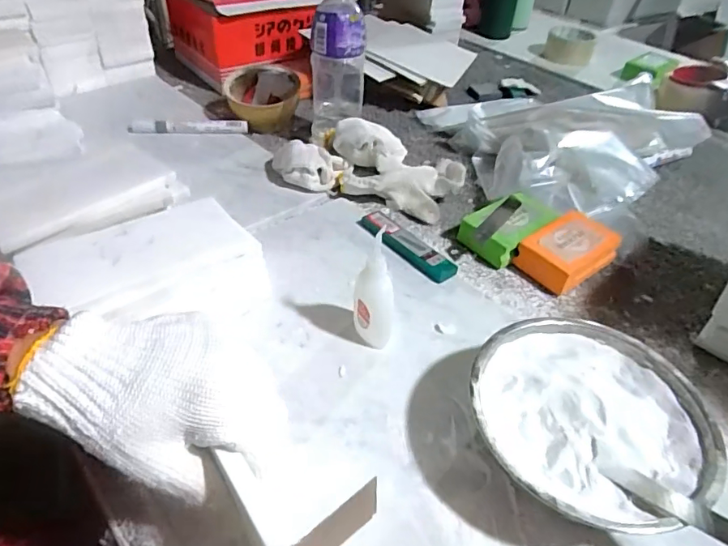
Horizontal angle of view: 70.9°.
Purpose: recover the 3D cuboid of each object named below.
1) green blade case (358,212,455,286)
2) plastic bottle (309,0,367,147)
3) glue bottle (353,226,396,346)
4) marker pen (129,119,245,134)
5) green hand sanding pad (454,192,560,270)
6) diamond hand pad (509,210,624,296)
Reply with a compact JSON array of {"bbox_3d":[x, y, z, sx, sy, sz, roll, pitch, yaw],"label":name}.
[{"bbox_3d":[0.040,-0.028,0.502,0.028,0.013,0.116,-27,52,-30],"label":"green blade case"},{"bbox_3d":[-0.032,-0.244,0.598,0.064,0.190,0.054,4,42,-1],"label":"plastic bottle"},{"bbox_3d":[0.011,0.009,0.394,0.030,0.098,0.035,17,44,12],"label":"glue bottle"},{"bbox_3d":[-0.225,-0.186,0.653,0.147,0.020,0.020,2,43,-4],"label":"marker pen"},{"bbox_3d":[0.147,-0.045,0.527,0.094,0.034,0.057,-30,53,-32],"label":"green hand sanding pad"},{"bbox_3d":[0.200,-0.021,0.502,0.098,0.034,0.060,-27,51,-31],"label":"diamond hand pad"}]

